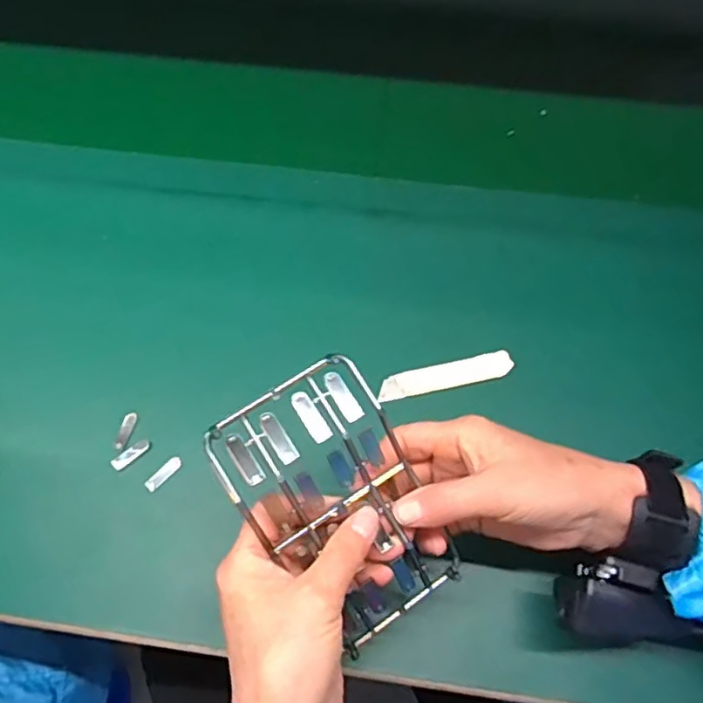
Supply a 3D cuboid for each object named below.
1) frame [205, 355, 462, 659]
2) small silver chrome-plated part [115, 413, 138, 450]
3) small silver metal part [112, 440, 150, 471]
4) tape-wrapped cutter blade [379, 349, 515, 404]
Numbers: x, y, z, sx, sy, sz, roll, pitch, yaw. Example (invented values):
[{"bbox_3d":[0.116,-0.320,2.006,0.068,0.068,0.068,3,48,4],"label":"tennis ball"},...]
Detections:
[{"bbox_3d":[-0.003,0.083,0.335,0.086,0.014,0.149,-33,104,-12],"label":"frame"},{"bbox_3d":[-0.163,0.057,0.452,0.008,0.004,0.028,12,65,6],"label":"small silver chrome-plated part"},{"bbox_3d":[-0.157,0.073,0.445,0.028,0.004,0.011,-37,70,-16],"label":"small silver metal part"},{"bbox_3d":[0.071,0.018,0.472,0.101,0.008,0.020,-11,65,-5],"label":"tape-wrapped cutter blade"}]

